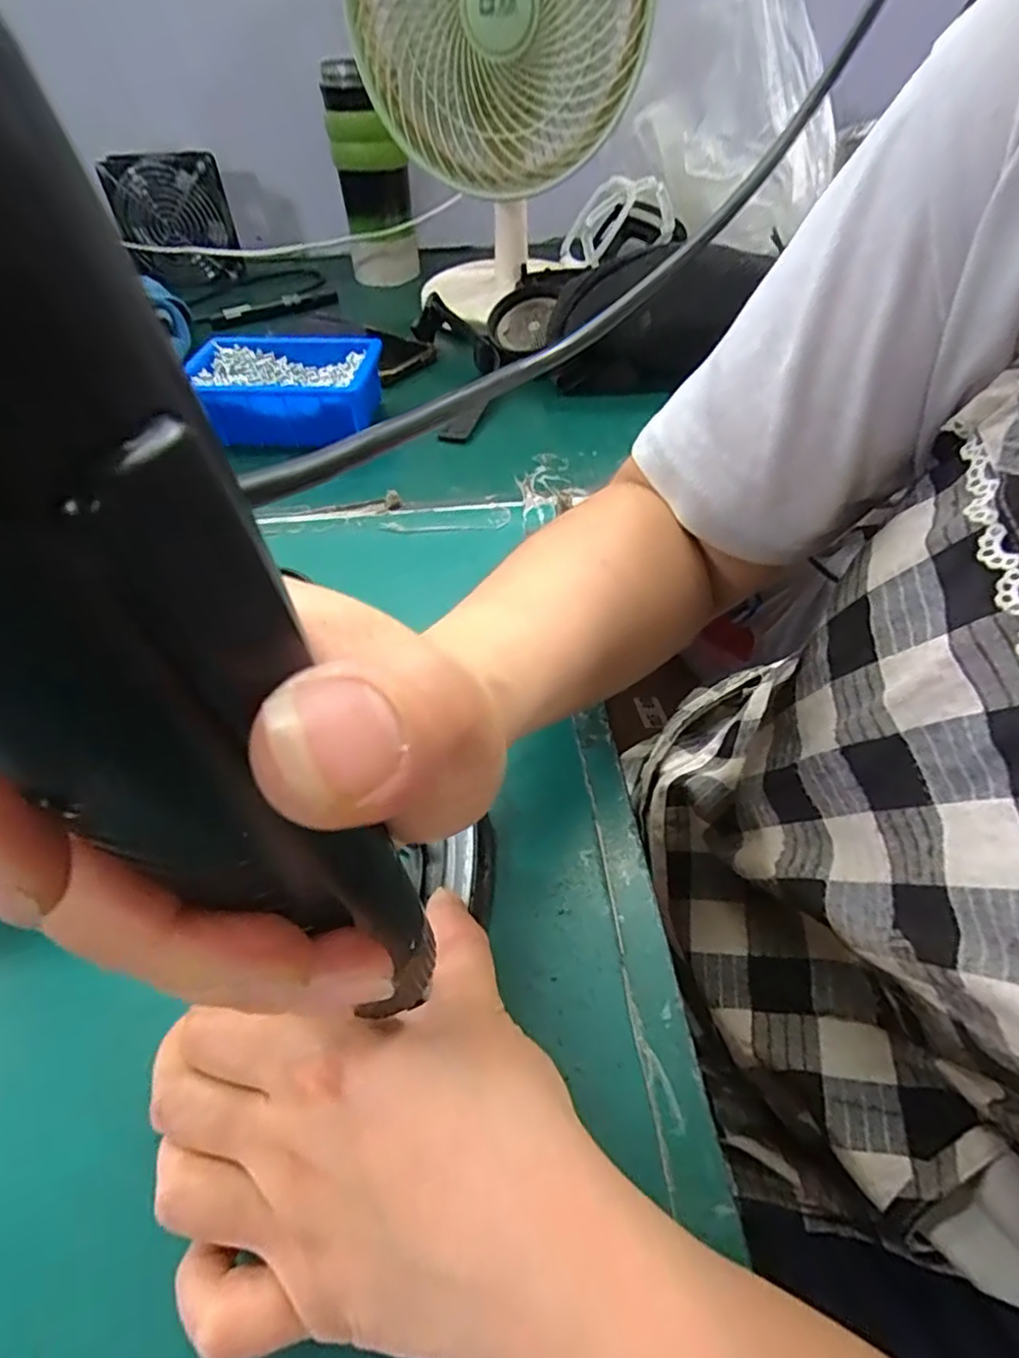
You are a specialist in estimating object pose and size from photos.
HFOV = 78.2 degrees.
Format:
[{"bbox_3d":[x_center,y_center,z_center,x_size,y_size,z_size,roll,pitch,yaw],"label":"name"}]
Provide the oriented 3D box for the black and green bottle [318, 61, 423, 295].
[{"bbox_3d":[-0.151,-0.555,0.701,0.076,0.191,0.073,-6,49,-1],"label":"black and green bottle"}]

